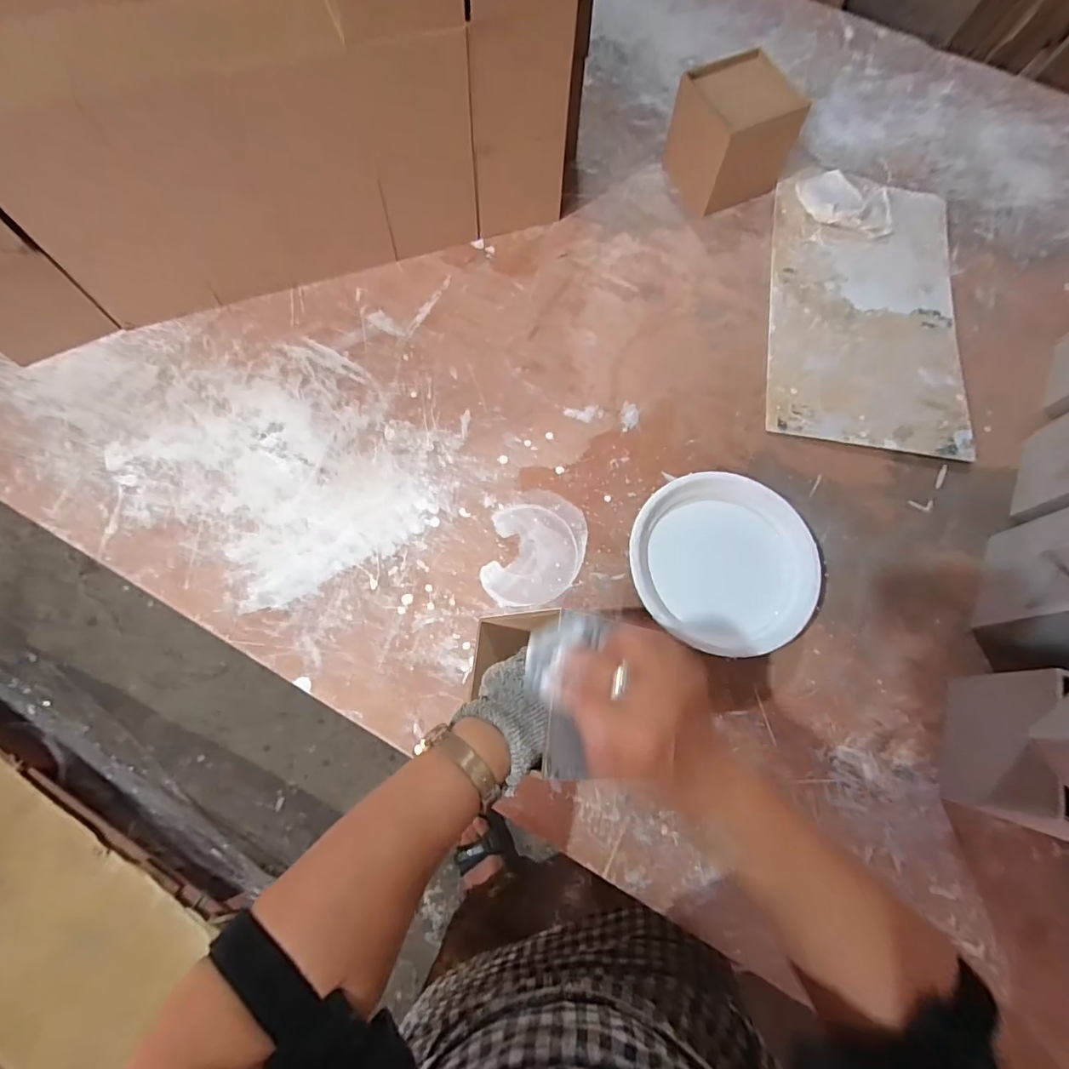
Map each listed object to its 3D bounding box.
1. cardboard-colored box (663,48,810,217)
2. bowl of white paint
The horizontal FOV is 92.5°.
[{"bbox_3d":[0.243,-0.501,0.640,0.128,0.114,0.116,-24,74,-10],"label":"cardboard-colored box"},{"bbox_3d":[0.175,0.029,0.496,0.167,0.057,0.169,1,72,-2],"label":"bowl of white paint"}]

